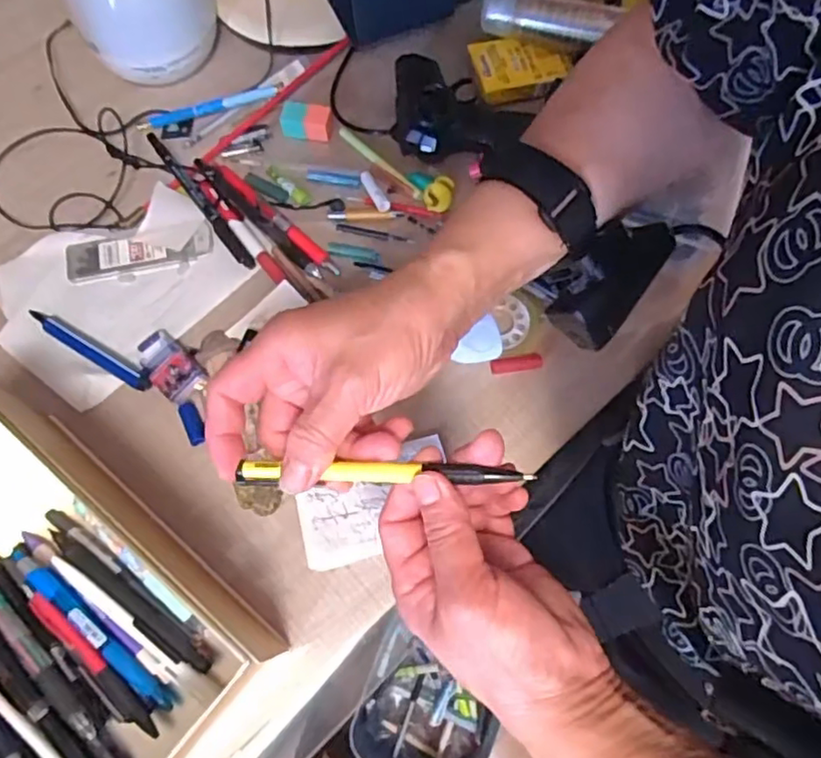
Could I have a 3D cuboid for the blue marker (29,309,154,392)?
[{"bbox_3d":[-0.240,-0.023,0.468,0.112,0.010,0.015,29,73,8],"label":"blue marker"}]

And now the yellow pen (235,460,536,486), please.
[{"bbox_3d":[-0.011,0.043,0.290,0.132,0.006,0.010,-1,71,4],"label":"yellow pen"}]

